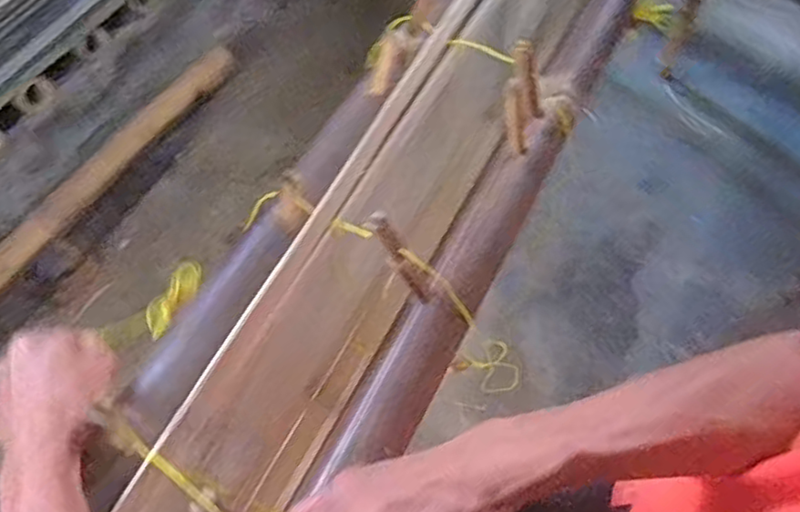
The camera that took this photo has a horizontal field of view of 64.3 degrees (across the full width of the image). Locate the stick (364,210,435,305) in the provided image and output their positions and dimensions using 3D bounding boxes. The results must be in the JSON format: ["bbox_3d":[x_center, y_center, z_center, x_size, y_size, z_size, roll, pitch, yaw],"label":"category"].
[{"bbox_3d":[0.002,0.004,0.425,0.014,0.082,0.014,13,55,48],"label":"stick"}]

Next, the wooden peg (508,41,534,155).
[{"bbox_3d":[0.103,-0.139,0.508,0.015,0.072,0.017,22,61,38],"label":"wooden peg"}]

